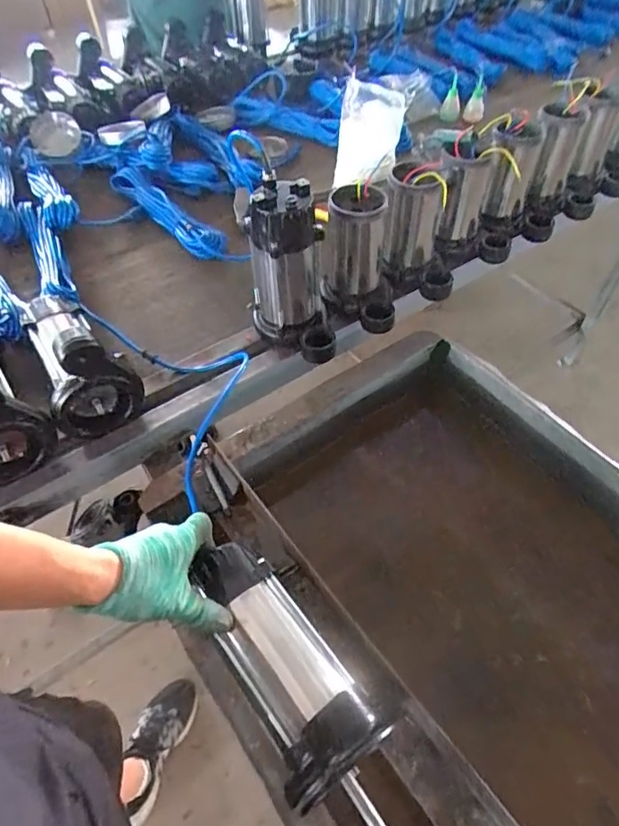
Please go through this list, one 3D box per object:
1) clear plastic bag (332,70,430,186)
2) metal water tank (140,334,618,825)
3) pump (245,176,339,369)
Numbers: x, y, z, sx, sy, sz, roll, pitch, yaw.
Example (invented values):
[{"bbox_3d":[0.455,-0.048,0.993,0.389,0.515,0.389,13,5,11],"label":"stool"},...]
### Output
[{"bbox_3d":[0.127,-0.588,1.076,0.141,0.194,0.078,0,51,1],"label":"clear plastic bag"},{"bbox_3d":[0.207,0.280,0.656,0.582,0.253,0.748,-32,58,-22],"label":"metal water tank"},{"bbox_3d":[-0.027,-0.201,0.763,0.108,0.221,0.144,-14,53,-10],"label":"pump"}]

